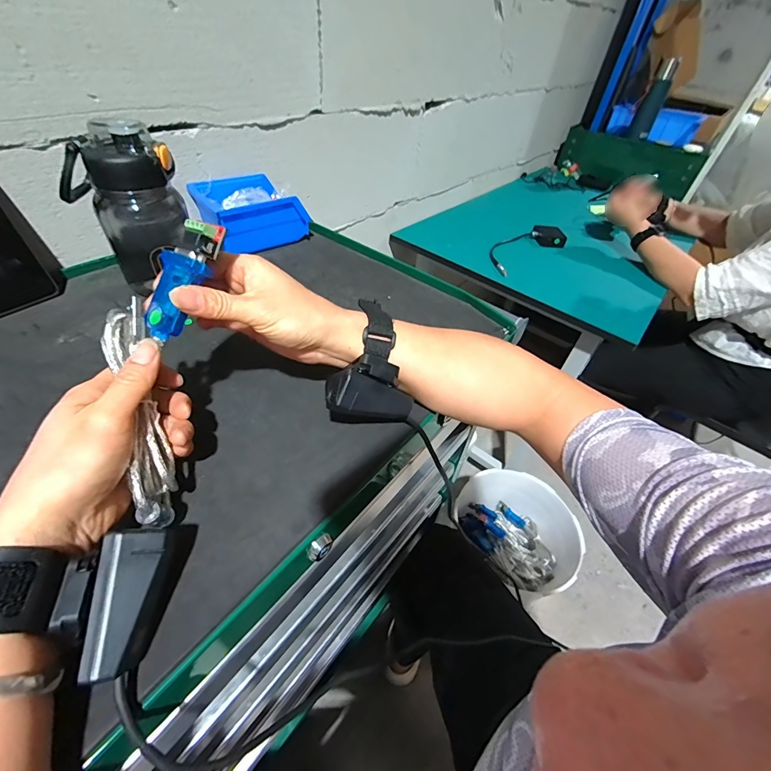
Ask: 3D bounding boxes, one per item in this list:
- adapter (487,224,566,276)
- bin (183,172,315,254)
[{"bbox_3d":[0.349,-0.346,0.924,0.105,0.026,0.323,35,52,26],"label":"adapter"},{"bbox_3d":[-0.198,-0.253,0.547,0.133,0.069,0.106,-28,54,-29],"label":"bin"}]

